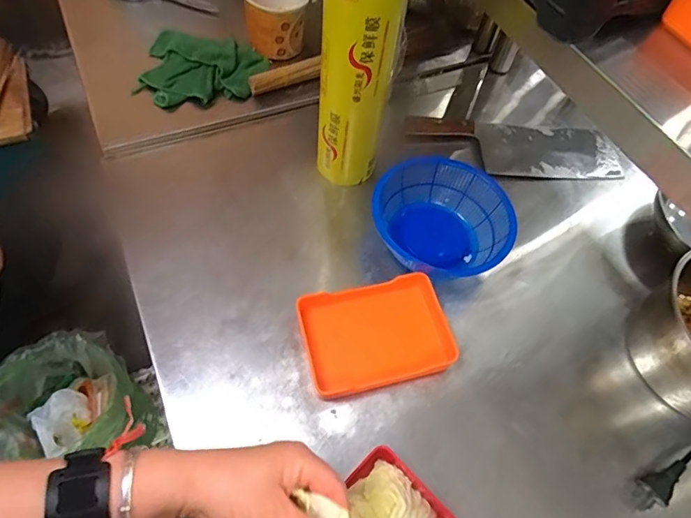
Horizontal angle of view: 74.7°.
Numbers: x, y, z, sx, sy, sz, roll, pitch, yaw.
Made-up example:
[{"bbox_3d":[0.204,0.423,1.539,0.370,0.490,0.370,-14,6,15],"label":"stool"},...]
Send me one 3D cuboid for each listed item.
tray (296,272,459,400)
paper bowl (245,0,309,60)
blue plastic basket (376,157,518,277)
[{"bbox_3d":[0.035,0.089,0.531,0.162,0.032,0.116,-11,61,-9],"label":"tray"},{"bbox_3d":[-0.113,-0.401,0.757,0.097,0.096,0.107,-1,59,-6],"label":"paper bowl"},{"bbox_3d":[0.124,-0.052,0.605,0.173,0.074,0.157,5,59,-2],"label":"blue plastic basket"}]

